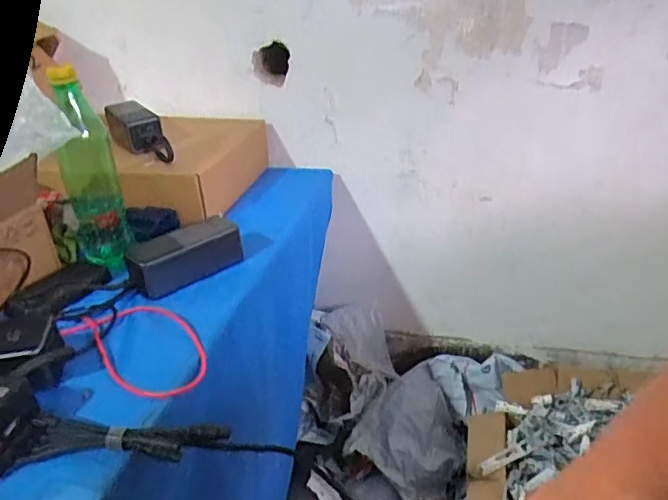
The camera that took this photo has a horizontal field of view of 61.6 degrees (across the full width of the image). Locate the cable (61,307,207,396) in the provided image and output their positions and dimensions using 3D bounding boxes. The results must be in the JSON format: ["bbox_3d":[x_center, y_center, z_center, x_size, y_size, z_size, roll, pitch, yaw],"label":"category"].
[{"bbox_3d":[-0.189,0.092,0.552,0.175,0.017,0.089,20,37,37],"label":"cable"}]

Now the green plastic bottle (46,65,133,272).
[{"bbox_3d":[-0.291,-0.093,0.668,0.065,0.229,0.069,-19,31,-24],"label":"green plastic bottle"}]

